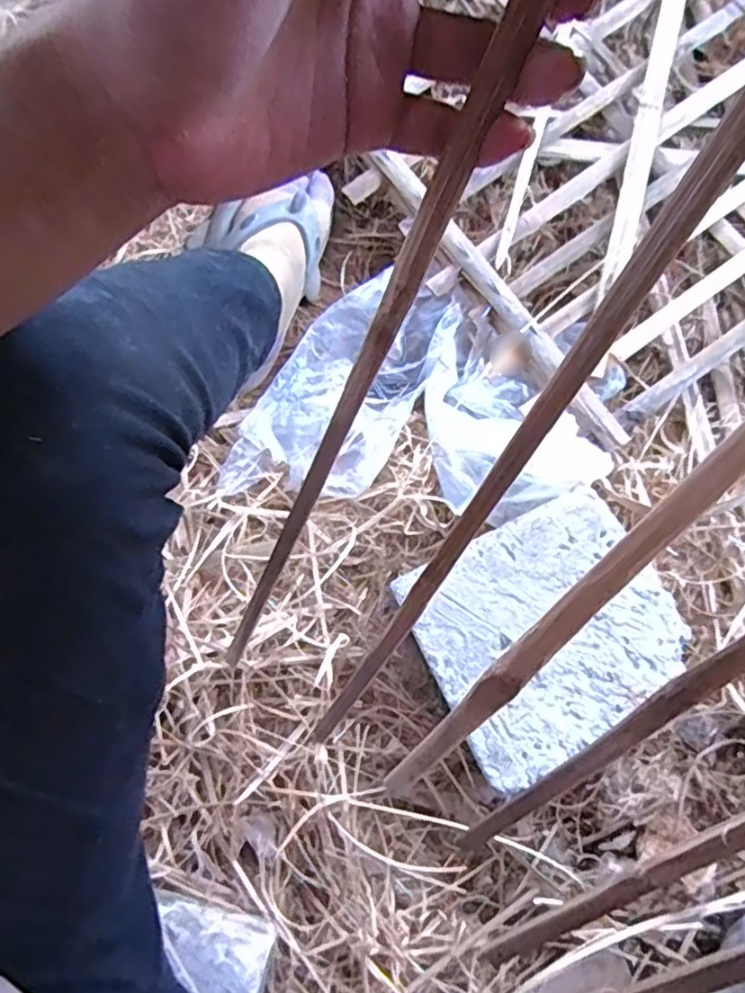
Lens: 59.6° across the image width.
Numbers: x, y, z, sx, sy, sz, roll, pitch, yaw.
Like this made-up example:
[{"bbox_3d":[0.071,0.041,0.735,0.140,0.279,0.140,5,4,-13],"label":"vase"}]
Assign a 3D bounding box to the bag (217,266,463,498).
[{"bbox_3d":[-0.025,-0.115,0.690,0.145,0.040,0.316,28,77,8],"label":"bag"}]

